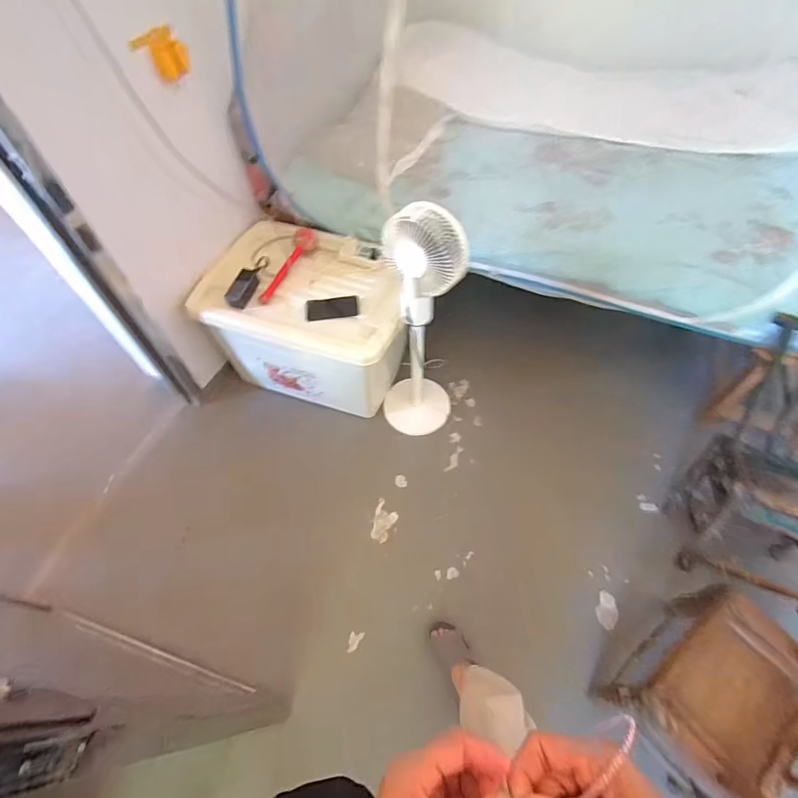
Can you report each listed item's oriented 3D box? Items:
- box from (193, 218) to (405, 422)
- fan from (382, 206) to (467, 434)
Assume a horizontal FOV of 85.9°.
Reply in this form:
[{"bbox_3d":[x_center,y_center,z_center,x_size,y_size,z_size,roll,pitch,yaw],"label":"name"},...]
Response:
[{"bbox_3d":[-0.297,-0.278,1.545,0.633,0.419,0.437,12,58,9],"label":"box"},{"bbox_3d":[0.064,-0.186,1.307,0.215,0.749,0.243,2,57,2],"label":"fan"}]

